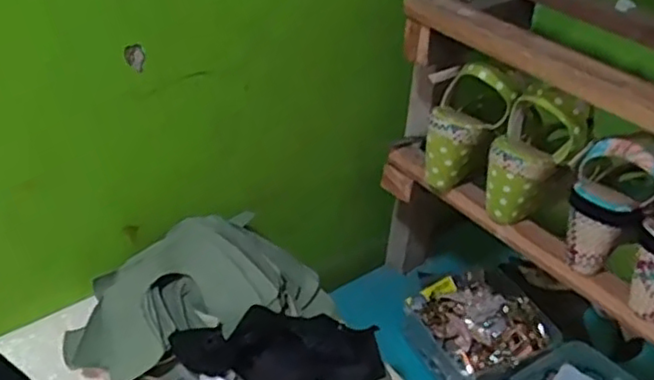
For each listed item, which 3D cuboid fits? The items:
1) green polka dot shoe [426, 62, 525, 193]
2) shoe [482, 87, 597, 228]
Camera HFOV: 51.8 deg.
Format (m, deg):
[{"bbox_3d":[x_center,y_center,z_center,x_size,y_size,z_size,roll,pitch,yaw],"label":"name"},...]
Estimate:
[{"bbox_3d":[0.140,-0.071,0.737,0.090,0.145,0.065,35,13,33],"label":"green polka dot shoe"},{"bbox_3d":[0.196,-0.037,0.691,0.066,0.146,0.089,9,28,-42],"label":"shoe"}]

